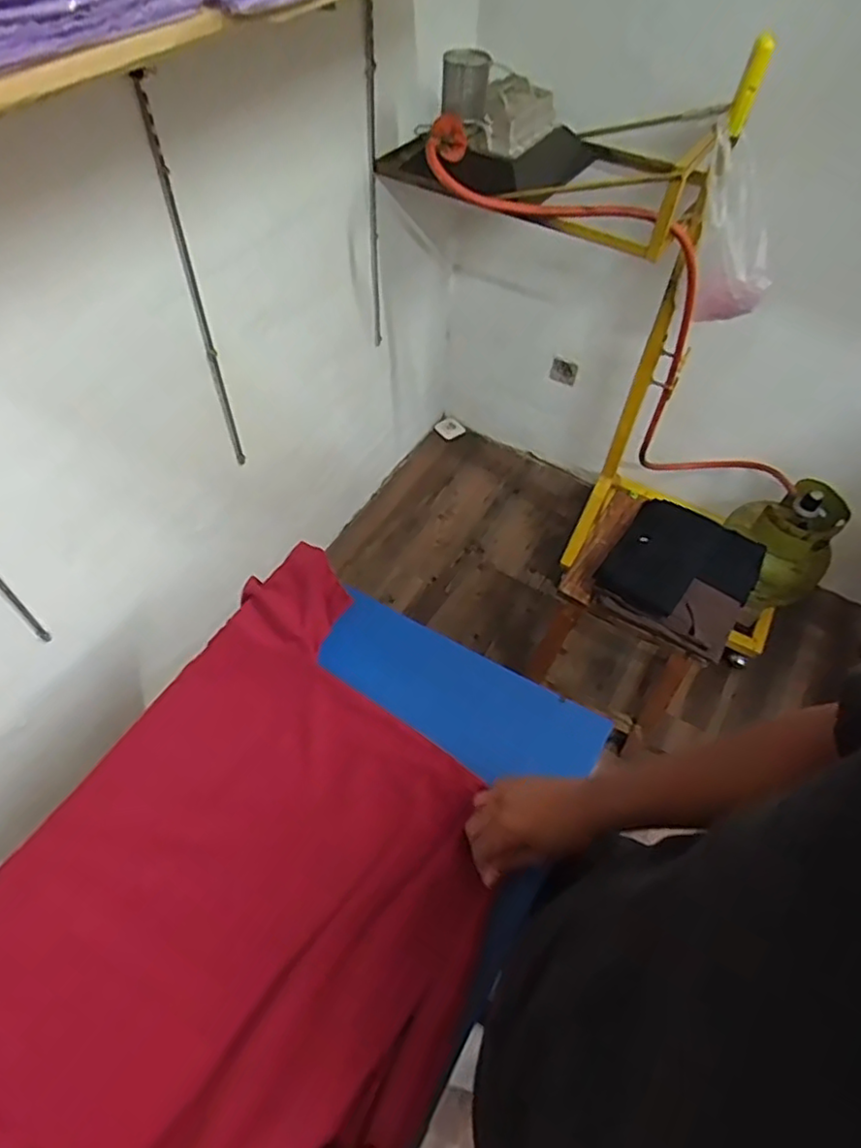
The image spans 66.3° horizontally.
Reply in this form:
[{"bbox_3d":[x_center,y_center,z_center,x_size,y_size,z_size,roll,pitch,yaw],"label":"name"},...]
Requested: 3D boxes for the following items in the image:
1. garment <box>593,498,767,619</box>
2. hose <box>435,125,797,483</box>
[{"bbox_3d":[0.481,-0.025,1.236,0.251,0.070,0.307,30,59,17],"label":"garment"},{"bbox_3d":[0.448,-0.477,1.393,0.352,1.146,0.116,21,82,50],"label":"hose"}]

